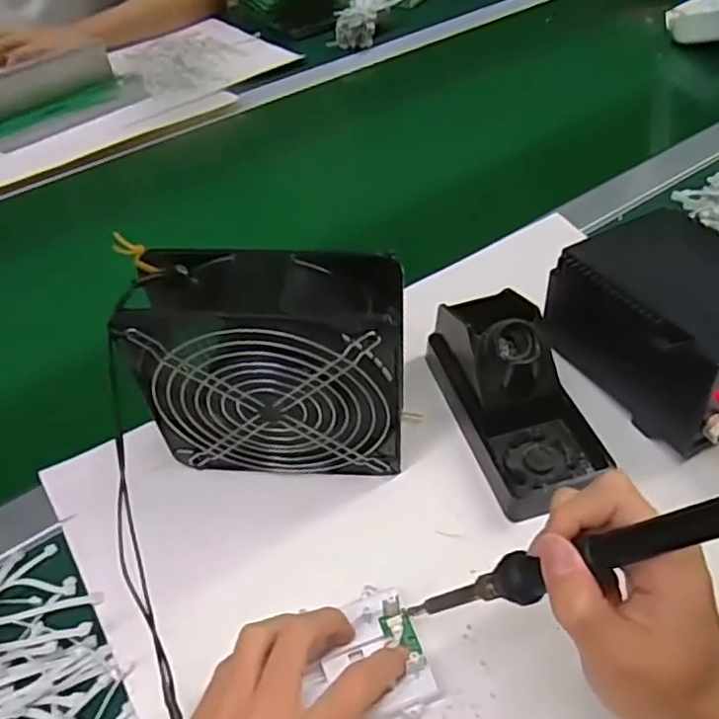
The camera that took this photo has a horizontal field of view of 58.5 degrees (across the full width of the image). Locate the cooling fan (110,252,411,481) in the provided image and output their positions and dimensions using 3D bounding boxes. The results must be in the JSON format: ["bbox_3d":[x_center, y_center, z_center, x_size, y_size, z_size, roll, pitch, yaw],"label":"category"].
[{"bbox_3d":[-0.049,0.008,0.387,0.147,0.148,0.060,0,48,5],"label":"cooling fan"}]

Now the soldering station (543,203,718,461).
[{"bbox_3d":[0.223,-0.022,0.436,0.119,0.088,0.158,-24,50,-16],"label":"soldering station"}]

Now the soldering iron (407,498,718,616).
[{"bbox_3d":[0.095,0.085,0.269,0.022,0.200,0.021,33,45,-22],"label":"soldering iron"}]

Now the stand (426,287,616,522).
[{"bbox_3d":[0.103,0.017,0.424,0.076,0.076,0.148,-16,48,-10],"label":"stand"}]

